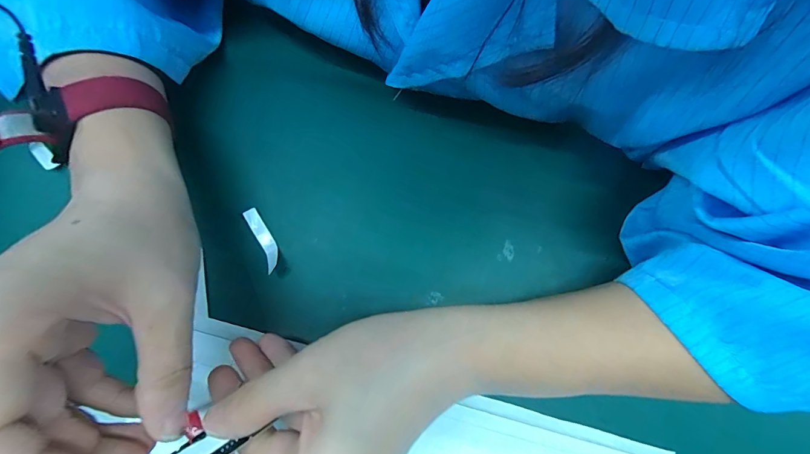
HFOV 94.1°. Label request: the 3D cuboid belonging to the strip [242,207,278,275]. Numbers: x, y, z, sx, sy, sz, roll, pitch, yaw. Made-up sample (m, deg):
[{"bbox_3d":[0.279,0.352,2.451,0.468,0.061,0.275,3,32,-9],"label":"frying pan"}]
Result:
[{"bbox_3d":[-0.086,0.007,0.228,0.010,0.006,0.040,-26,80,-3],"label":"strip"}]

